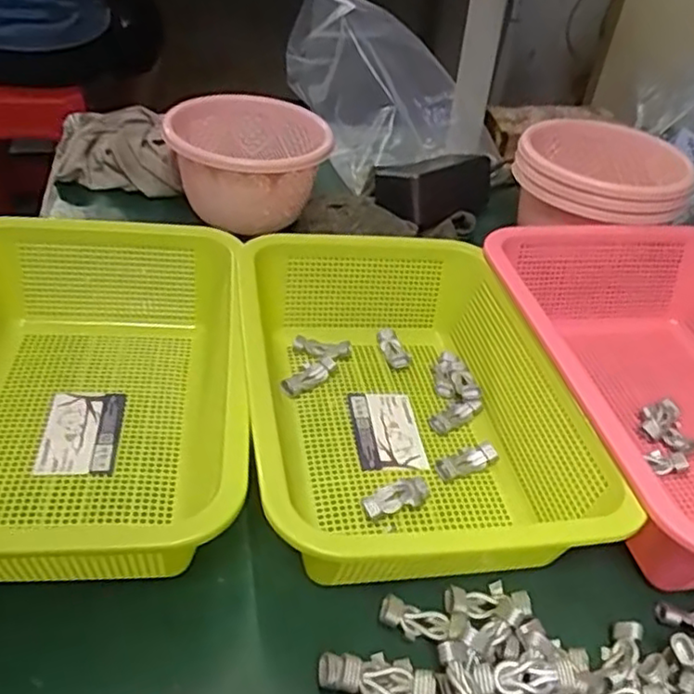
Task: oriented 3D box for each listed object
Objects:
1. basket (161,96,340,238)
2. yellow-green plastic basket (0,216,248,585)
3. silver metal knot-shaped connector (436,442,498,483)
[{"bbox_3d":[-0.088,-0.168,0.628,0.137,0.087,0.133,3,39,-3],"label":"basket"},{"bbox_3d":[-0.163,0.027,0.396,0.204,0.082,0.262,-1,39,-9],"label":"yellow-green plastic basket"},{"bbox_3d":[0.075,0.072,0.431,0.041,0.009,0.016,-16,43,-25],"label":"silver metal knot-shaped connector"}]

